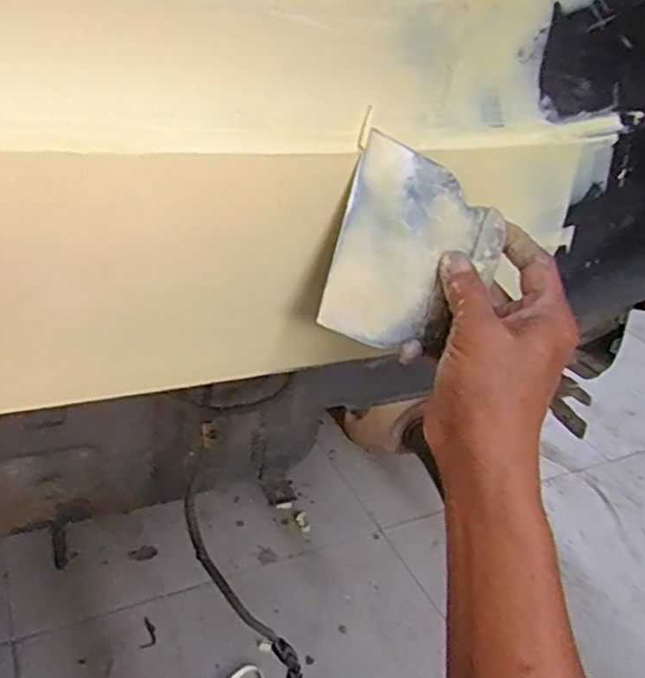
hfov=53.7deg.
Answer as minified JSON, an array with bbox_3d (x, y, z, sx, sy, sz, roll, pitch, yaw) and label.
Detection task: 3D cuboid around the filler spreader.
[{"bbox_3d":[0.050,-0.044,0.343,0.089,0.102,0.004,20,-2,-15],"label":"filler spreader"}]

